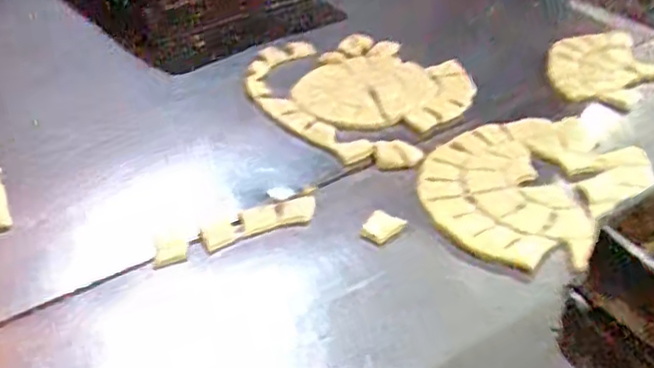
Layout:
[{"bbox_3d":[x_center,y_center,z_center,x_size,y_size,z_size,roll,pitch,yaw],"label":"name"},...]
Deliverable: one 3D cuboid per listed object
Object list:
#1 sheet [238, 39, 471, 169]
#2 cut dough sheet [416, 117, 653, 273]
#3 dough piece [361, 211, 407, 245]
[{"bbox_3d":[0.041,-0.159,1.056,0.301,0.017,0.296,-25,45,-31],"label":"sheet"},{"bbox_3d":[0.260,-0.012,0.871,0.235,0.015,0.319,29,45,31],"label":"cut dough sheet"},{"bbox_3d":[0.064,0.050,0.795,0.037,0.008,0.047,21,41,23],"label":"dough piece"}]

